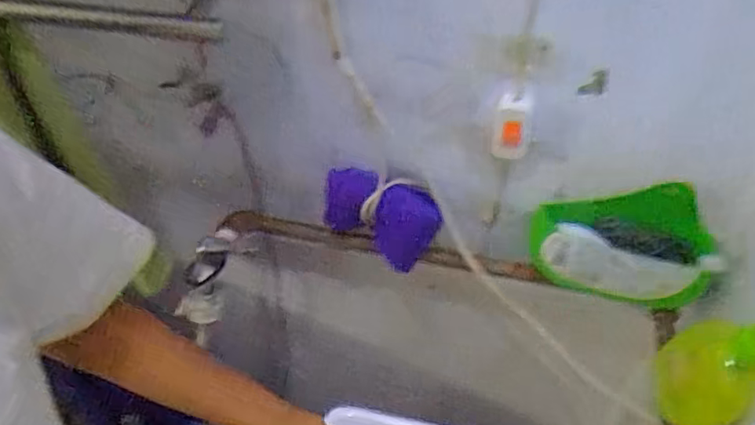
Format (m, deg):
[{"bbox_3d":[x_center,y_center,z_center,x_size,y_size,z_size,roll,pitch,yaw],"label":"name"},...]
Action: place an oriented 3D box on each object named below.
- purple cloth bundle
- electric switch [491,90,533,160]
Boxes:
[{"bbox_3d":[0.004,0.004,0.701,0.131,0.113,0.039,20,53,18],"label":"purple cloth bundle"},{"bbox_3d":[0.132,-0.083,0.584,0.036,0.072,0.022,10,50,10],"label":"electric switch"}]

